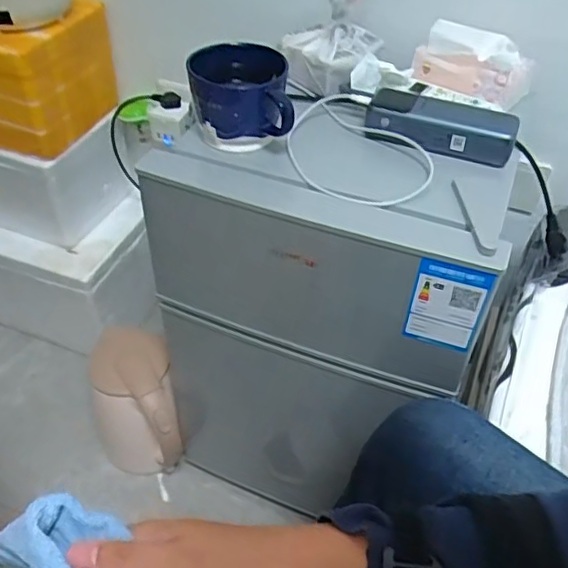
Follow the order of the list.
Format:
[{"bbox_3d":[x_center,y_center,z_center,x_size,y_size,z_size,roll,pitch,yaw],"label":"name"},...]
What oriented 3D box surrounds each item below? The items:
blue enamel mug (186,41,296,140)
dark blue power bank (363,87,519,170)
[{"bbox_3d":[-0.048,-0.195,0.642,0.100,0.082,0.116,-4,46,-5],"label":"blue enamel mug"},{"bbox_3d":[0.168,-0.170,0.645,0.156,0.039,0.062,15,47,12],"label":"dark blue power bank"}]

